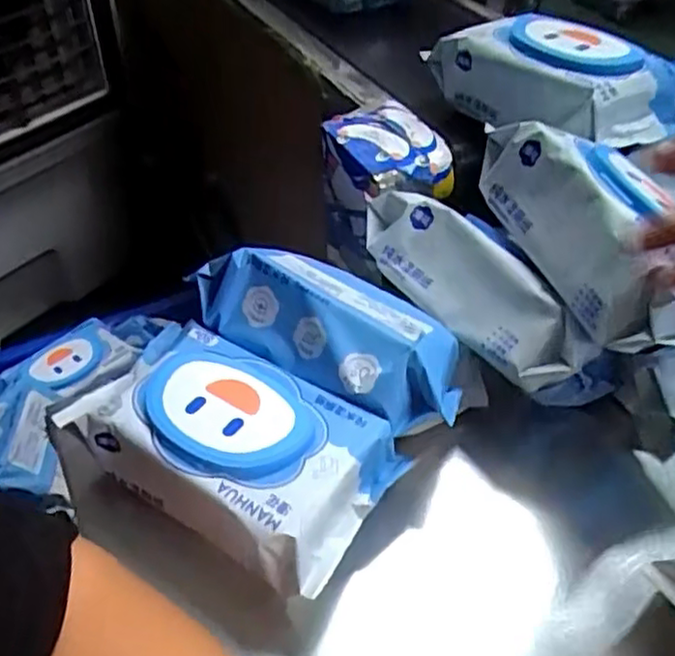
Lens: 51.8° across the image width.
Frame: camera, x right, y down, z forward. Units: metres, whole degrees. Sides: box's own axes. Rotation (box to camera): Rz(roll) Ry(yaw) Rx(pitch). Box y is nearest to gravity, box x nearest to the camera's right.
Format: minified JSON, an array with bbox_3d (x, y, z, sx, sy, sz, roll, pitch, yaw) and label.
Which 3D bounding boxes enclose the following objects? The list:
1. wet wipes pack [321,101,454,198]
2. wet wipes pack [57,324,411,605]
[{"bbox_3d":[0.042,-0.150,0.593,0.080,0.036,0.109,-19,47,-19],"label":"wet wipes pack"},{"bbox_3d":[-0.071,0.066,0.431,0.205,0.061,0.104,27,50,24],"label":"wet wipes pack"}]

